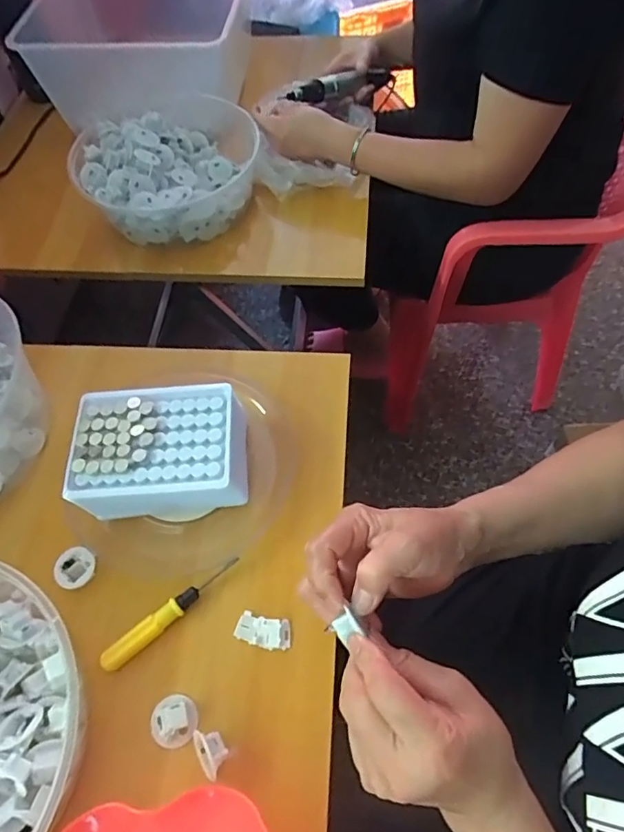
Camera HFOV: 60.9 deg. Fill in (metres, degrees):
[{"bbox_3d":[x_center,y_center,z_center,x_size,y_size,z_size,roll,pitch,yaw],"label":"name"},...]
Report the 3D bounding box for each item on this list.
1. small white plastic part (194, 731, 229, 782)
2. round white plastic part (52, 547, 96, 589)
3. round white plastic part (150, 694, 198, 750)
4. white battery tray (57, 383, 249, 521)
[{"bbox_3d":[-0.066,0.226,0.358,0.017,0.023,0.030,-26,61,-13],"label":"small white plastic part"},{"bbox_3d":[-0.190,0.122,0.426,0.030,0.006,0.031,-1,59,2],"label":"round white plastic part"},{"bbox_3d":[-0.098,0.214,0.372,0.031,0.015,0.031,-1,59,2],"label":"round white plastic part"},{"bbox_3d":[-0.122,0.033,0.447,0.136,0.059,0.099,-4,59,0],"label":"white battery tray"}]

